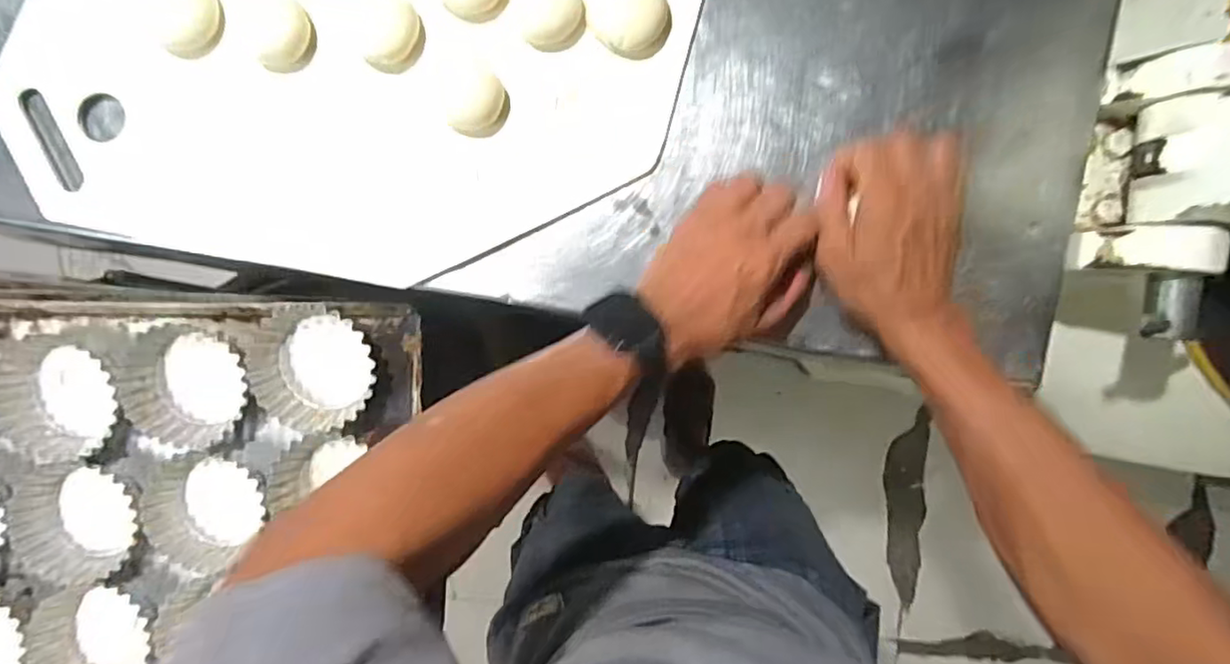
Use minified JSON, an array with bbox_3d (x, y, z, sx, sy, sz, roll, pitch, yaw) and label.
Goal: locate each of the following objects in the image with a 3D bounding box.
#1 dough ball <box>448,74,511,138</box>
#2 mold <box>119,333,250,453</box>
[{"bbox_3d":[-0.094,-0.155,0.419,0.040,0.016,0.044,0,94,0],"label":"dough ball"},{"bbox_3d":[-0.335,0.043,0.498,0.098,0.038,0.095,2,95,0],"label":"mold"}]

